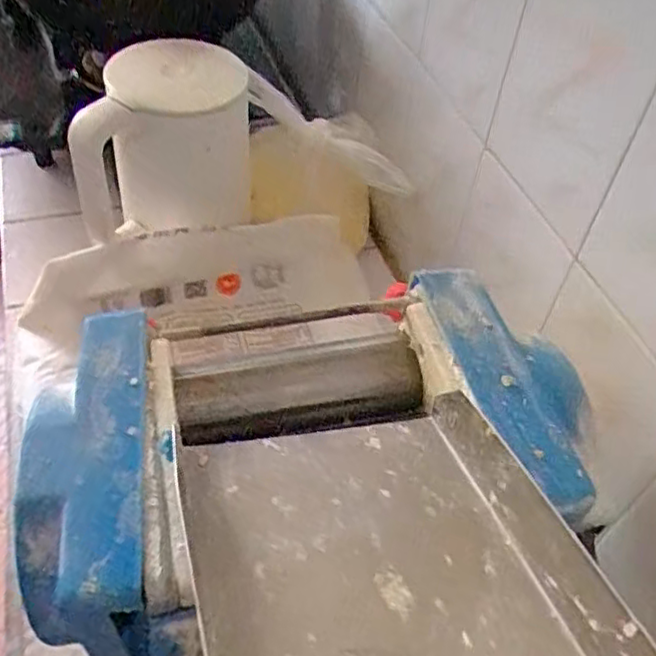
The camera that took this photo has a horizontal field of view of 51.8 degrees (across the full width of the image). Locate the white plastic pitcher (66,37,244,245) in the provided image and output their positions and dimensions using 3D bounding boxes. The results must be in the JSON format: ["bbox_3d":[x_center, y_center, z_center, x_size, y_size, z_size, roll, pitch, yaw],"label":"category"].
[{"bbox_3d":[-0.164,-0.184,0.673,0.166,0.142,0.138,-4,50,-8],"label":"white plastic pitcher"}]

